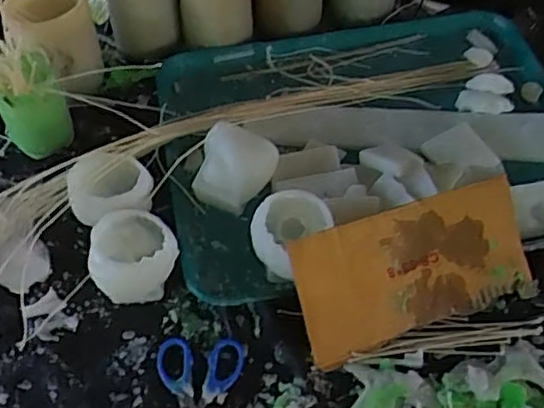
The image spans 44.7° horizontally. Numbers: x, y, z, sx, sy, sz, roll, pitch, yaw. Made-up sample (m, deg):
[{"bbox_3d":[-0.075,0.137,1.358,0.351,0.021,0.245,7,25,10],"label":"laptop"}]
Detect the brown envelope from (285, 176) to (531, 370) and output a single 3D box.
[{"bbox_3d":[0.127,0.054,0.600,0.215,0.115,0.020,-21,12,-10],"label":"brown envelope"}]

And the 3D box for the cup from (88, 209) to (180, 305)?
[{"bbox_3d":[-0.130,0.048,0.621,0.077,0.061,0.063,-14,54,-10],"label":"cup"}]

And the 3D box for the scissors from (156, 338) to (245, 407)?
[{"bbox_3d":[-0.066,0.170,0.574,0.076,0.006,0.114,1,53,2],"label":"scissors"}]

